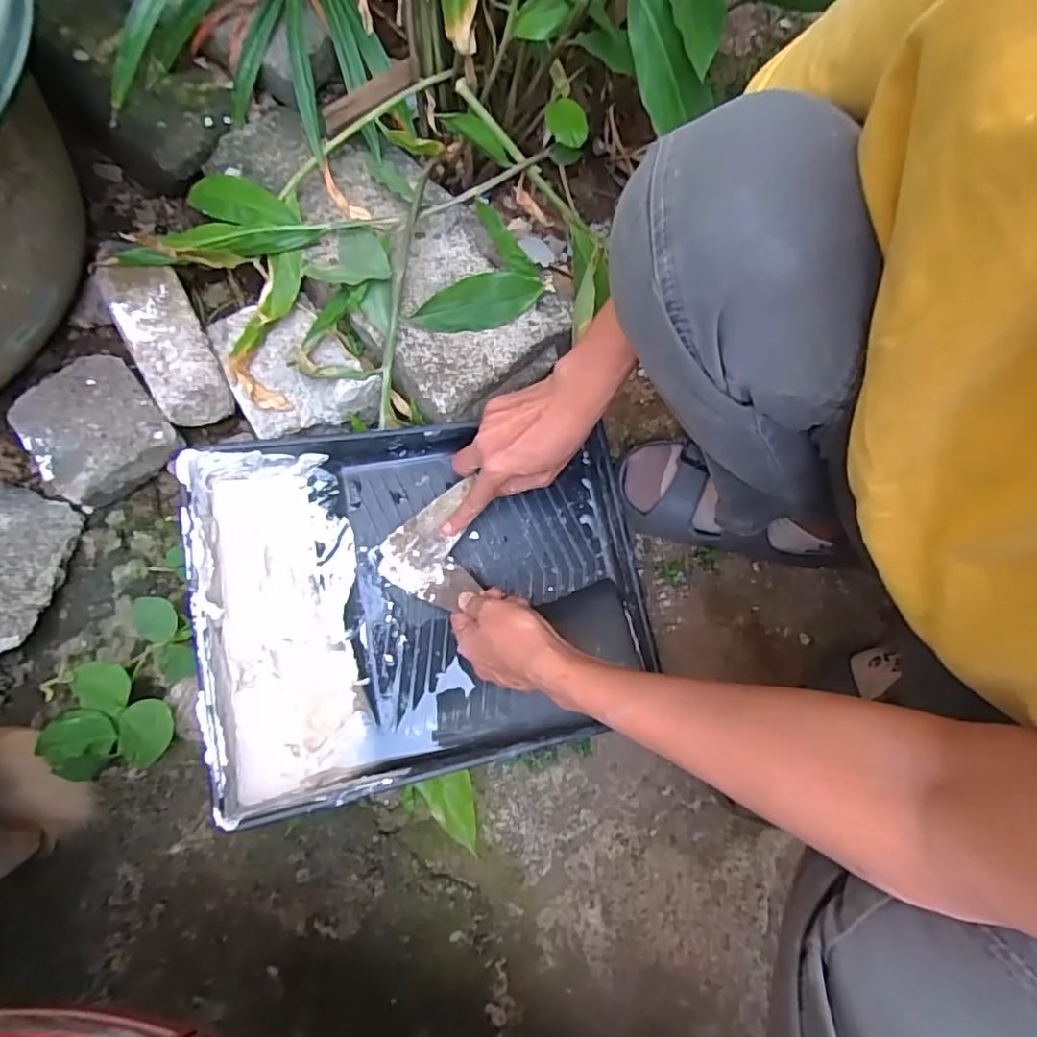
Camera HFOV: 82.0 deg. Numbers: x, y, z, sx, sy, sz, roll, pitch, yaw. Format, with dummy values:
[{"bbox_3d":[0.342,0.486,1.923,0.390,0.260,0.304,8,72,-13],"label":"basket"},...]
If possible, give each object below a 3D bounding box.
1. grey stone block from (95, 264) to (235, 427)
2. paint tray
[{"bbox_3d":[-0.323,-0.167,0.543,0.068,0.050,0.164,-29,86,-8],"label":"grey stone block"},{"bbox_3d":[-0.068,0.062,0.495,0.349,0.082,0.272,-9,78,-11],"label":"paint tray"}]

